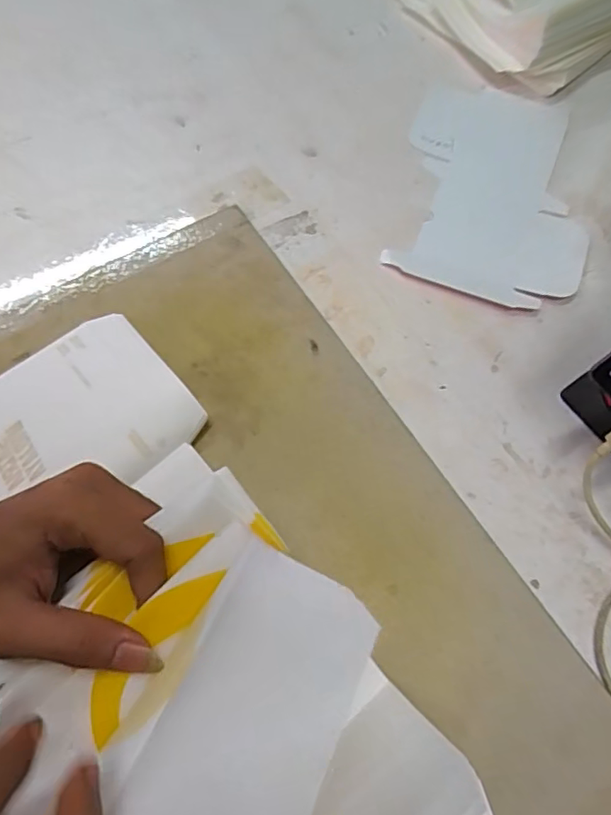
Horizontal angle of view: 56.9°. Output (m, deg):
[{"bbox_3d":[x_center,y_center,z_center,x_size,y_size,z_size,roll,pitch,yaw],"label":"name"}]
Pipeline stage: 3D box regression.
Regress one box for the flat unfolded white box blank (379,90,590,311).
[{"bbox_3d":[0.142,-0.164,0.423,0.134,0.005,0.195,13,69,4],"label":"flat unfolded white box blank"}]

